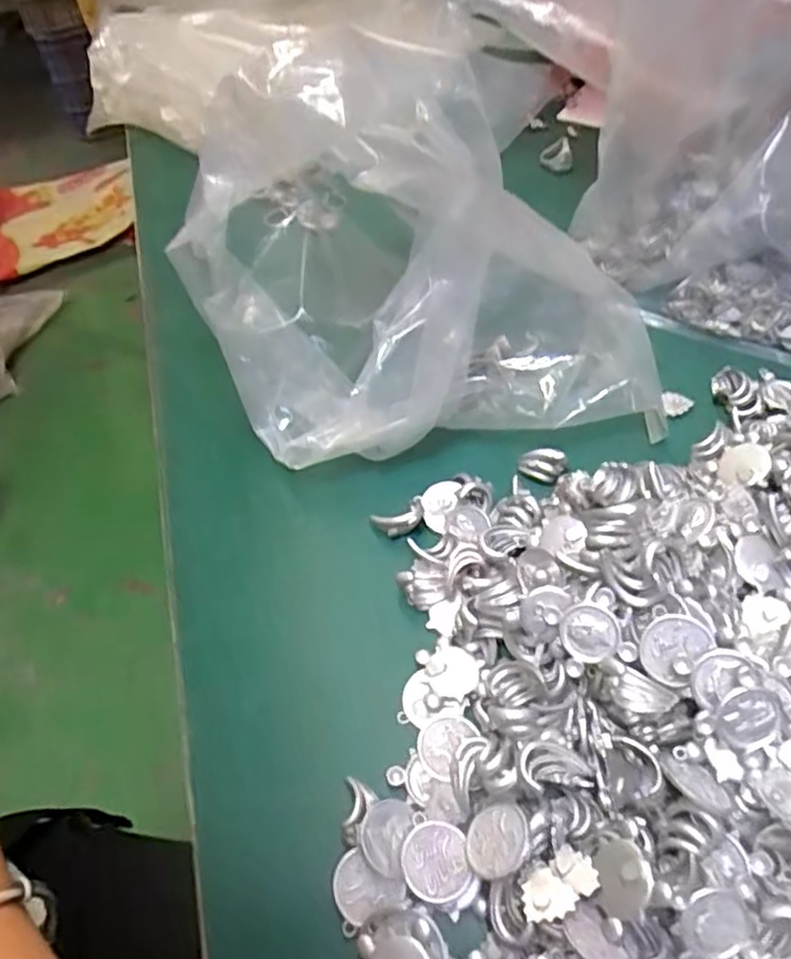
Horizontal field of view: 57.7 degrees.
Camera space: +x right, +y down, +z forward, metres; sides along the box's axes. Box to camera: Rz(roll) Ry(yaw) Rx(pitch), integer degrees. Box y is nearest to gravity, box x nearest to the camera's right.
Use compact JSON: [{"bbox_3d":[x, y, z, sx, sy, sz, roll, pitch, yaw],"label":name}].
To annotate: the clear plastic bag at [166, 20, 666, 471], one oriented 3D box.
[{"bbox_3d":[0.015,-0.118,0.382,0.257,0.188,0.122,-5,54,0],"label":"clear plastic bag"}]

